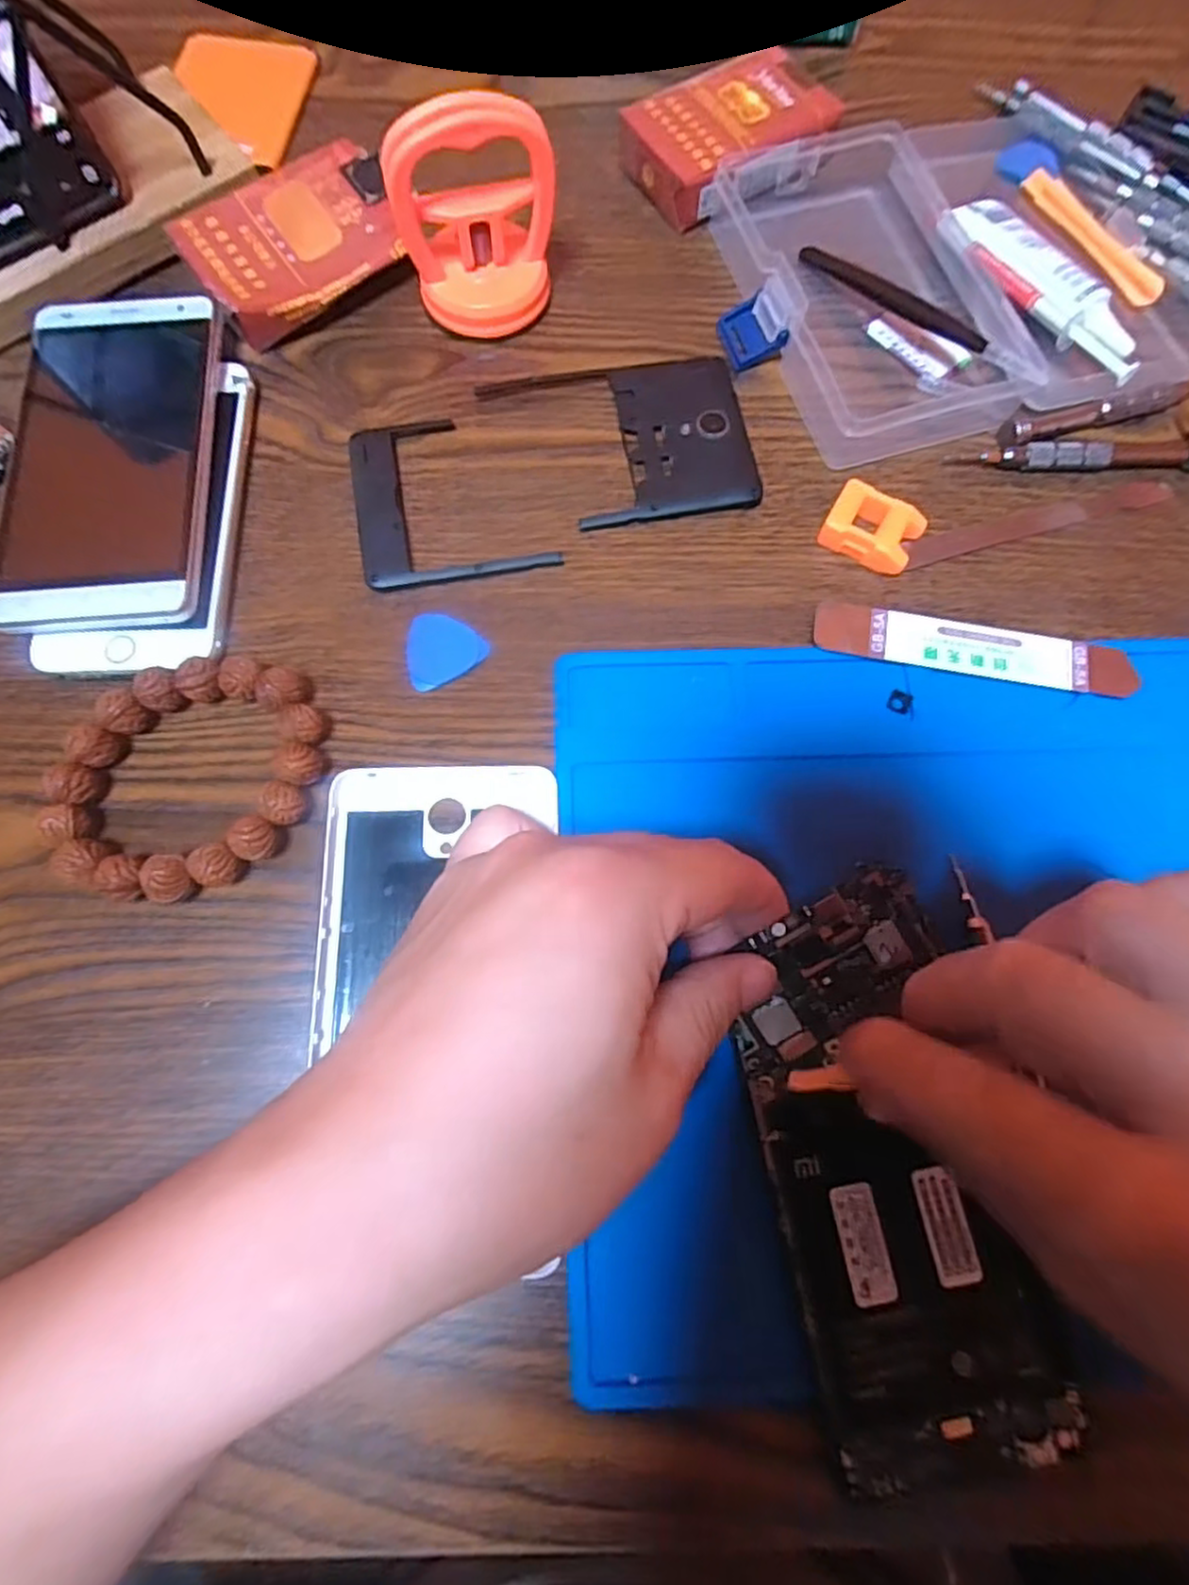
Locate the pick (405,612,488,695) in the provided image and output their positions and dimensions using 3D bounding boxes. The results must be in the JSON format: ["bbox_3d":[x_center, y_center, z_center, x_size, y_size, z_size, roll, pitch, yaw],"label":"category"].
[{"bbox_3d":[-0.057,-0.054,0.249,0.029,0.004,0.027,-27,77,-8],"label":"pick"}]

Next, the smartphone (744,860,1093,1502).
[{"bbox_3d":[0.083,0.106,0.197,0.066,0.019,0.158,-12,84,-5],"label":"smartphone"}]

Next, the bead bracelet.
[{"bbox_3d":[-0.134,-0.005,0.228,0.076,0.016,0.085,19,75,4],"label":"bead bracelet"}]

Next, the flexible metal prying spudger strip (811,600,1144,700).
[{"bbox_3d":[0.139,-0.052,0.251,0.116,0.006,0.020,10,74,2],"label":"flexible metal prying spudger strip"}]

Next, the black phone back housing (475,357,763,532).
[{"bbox_3d":[0.012,-0.143,0.274,0.098,0.006,0.075,-9,75,-4],"label":"black phone back housing"}]

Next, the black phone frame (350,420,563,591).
[{"bbox_3d":[-0.058,-0.116,0.266,0.070,0.005,0.075,-13,75,-5],"label":"black phone frame"}]

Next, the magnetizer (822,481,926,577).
[{"bbox_3d":[0.106,-0.100,0.261,0.034,0.013,0.025,27,76,6],"label":"magnetizer"}]

